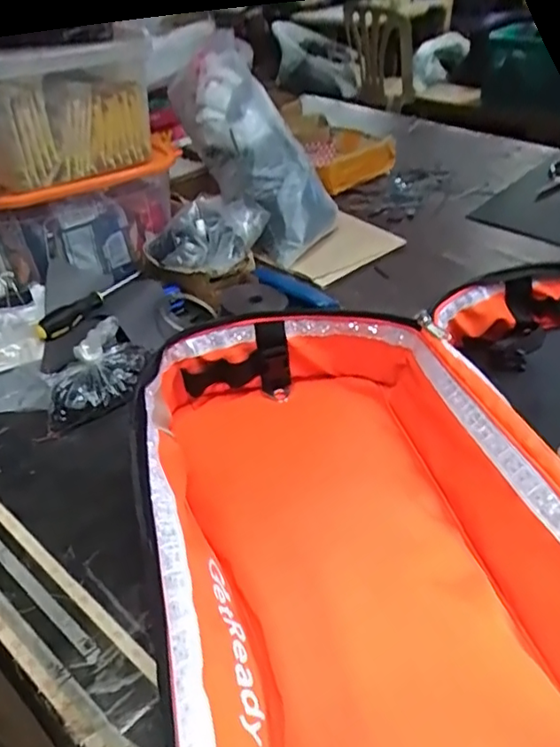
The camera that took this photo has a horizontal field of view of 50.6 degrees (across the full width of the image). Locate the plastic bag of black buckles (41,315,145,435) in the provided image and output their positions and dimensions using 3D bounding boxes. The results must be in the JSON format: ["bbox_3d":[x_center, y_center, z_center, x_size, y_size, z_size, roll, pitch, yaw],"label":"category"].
[{"bbox_3d":[-0.232,-0.005,0.759,0.151,0.071,0.104,-19,42,-20],"label":"plastic bag of black buckles"}]

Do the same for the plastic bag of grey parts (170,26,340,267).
[{"bbox_3d":[-0.053,-0.373,1.032,0.134,0.141,0.392,-32,92,-32],"label":"plastic bag of grey parts"}]

